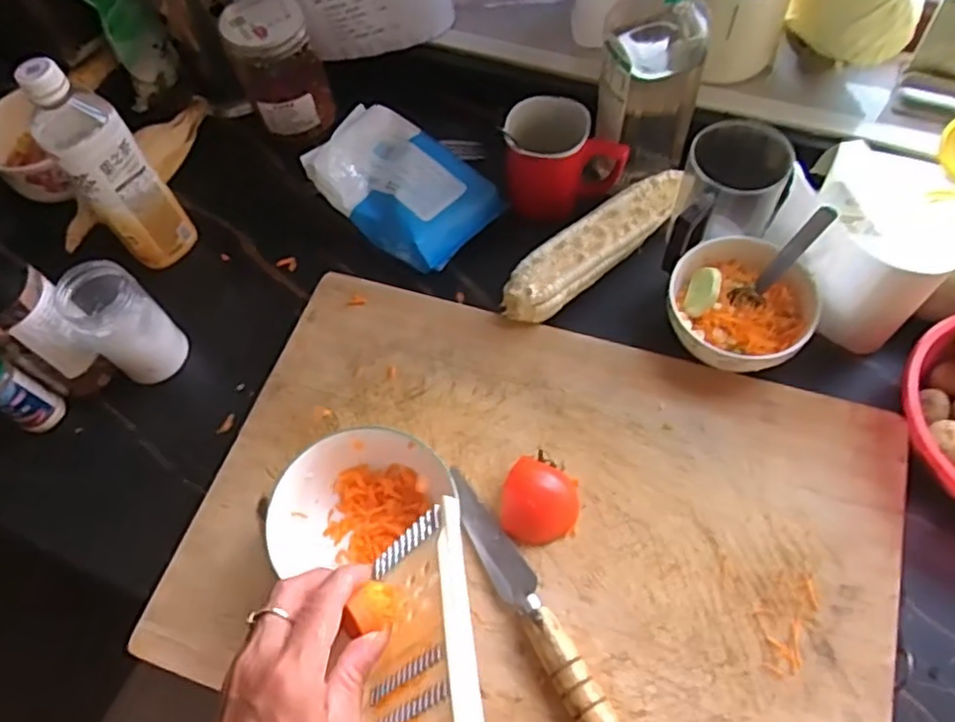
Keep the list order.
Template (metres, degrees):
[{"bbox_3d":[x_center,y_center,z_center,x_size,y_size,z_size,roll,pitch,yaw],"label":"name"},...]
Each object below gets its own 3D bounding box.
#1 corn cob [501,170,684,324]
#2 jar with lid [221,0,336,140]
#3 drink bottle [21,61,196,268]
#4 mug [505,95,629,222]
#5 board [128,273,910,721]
[{"bbox_3d":[0.104,-0.106,0.600,0.205,0.035,0.049,-39,66,-16],"label":"corn cob"},{"bbox_3d":[-0.201,-0.299,0.688,0.080,0.114,0.095,-23,63,-8],"label":"jar with lid"},{"bbox_3d":[-0.318,-0.166,0.580,0.062,0.193,0.061,-40,67,-16],"label":"drink bottle"},{"bbox_3d":[0.080,-0.184,0.619,0.107,0.088,0.071,-2,62,3],"label":"mug"},{"bbox_3d":[0.042,0.122,0.498,0.495,0.032,0.340,15,64,11],"label":"board"}]

